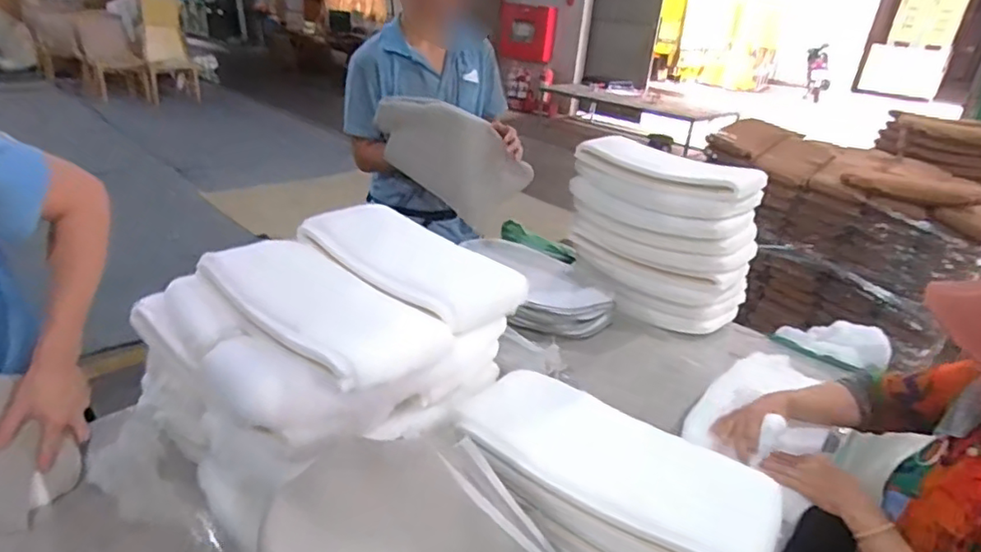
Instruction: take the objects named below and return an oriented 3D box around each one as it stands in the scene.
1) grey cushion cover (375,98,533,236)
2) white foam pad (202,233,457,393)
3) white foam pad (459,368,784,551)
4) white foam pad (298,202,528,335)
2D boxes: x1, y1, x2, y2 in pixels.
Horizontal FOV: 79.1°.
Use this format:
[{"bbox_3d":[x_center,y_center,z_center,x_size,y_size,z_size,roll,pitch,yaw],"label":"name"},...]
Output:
[{"bbox_3d":[-0.102,-0.314,1.604,0.429,0.289,0.029,34,47,-26],"label":"grey cushion cover"},{"bbox_3d":[-0.278,0.041,0.940,0.442,0.043,0.216,23,30,31],"label":"white foam pad"},{"bbox_3d":[0.169,0.270,0.875,0.464,0.063,0.195,19,29,25],"label":"white foam pad"},{"bbox_3d":[-0.167,-0.034,1.093,0.452,0.058,0.206,25,31,34],"label":"white foam pad"}]

